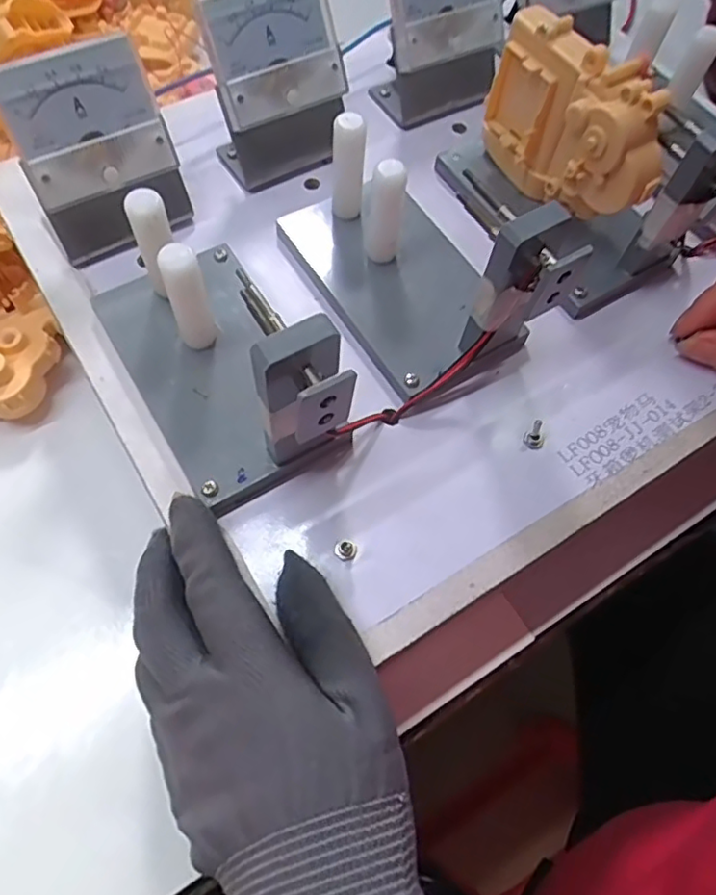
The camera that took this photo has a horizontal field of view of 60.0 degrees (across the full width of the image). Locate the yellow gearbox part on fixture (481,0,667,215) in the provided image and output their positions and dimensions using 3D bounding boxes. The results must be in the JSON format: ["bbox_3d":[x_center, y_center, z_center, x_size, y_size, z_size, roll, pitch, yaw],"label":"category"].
[{"bbox_3d":[0.104,-0.155,0.302,0.034,0.068,0.100,-24,68,-13],"label":"yellow gearbox part on fixture"}]

